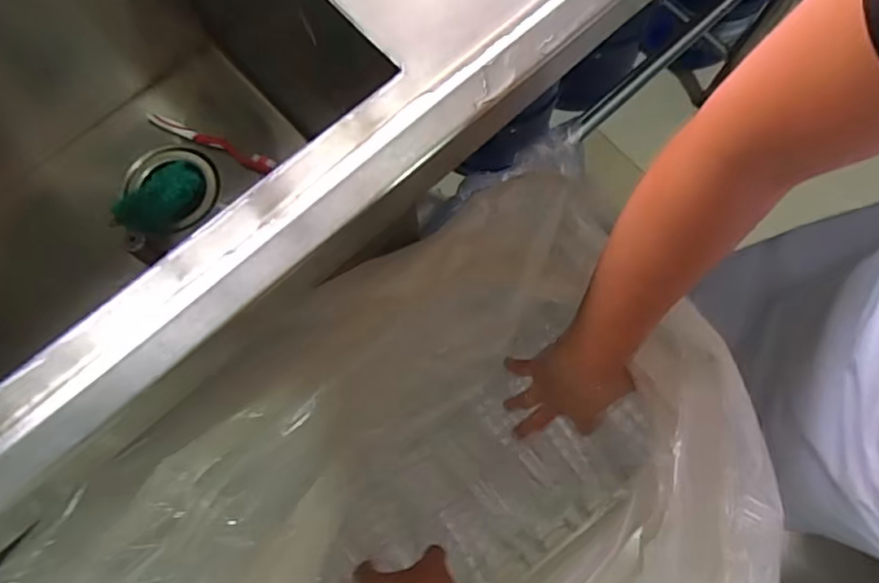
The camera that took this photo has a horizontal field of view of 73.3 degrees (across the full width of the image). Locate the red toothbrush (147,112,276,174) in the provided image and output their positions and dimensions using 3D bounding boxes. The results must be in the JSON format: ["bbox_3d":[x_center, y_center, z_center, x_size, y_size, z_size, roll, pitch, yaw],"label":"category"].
[{"bbox_3d":[-0.298,-0.193,0.764,0.184,0.016,0.019,23,74,7],"label":"red toothbrush"}]

